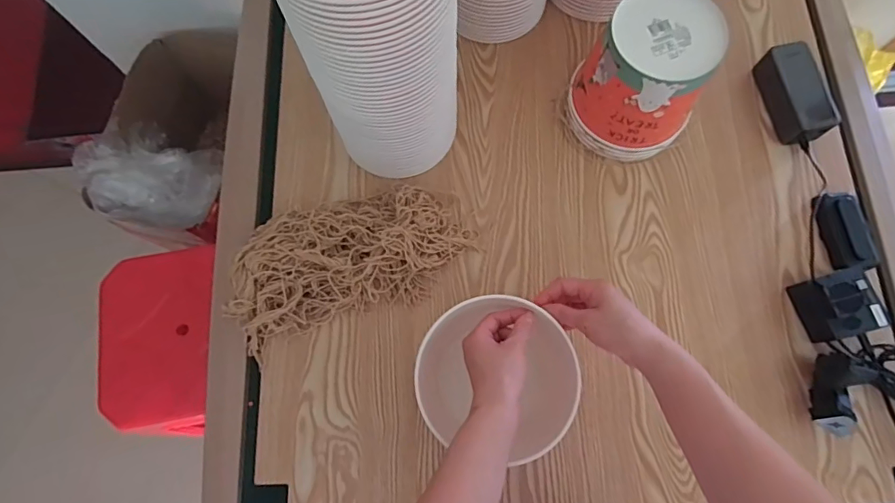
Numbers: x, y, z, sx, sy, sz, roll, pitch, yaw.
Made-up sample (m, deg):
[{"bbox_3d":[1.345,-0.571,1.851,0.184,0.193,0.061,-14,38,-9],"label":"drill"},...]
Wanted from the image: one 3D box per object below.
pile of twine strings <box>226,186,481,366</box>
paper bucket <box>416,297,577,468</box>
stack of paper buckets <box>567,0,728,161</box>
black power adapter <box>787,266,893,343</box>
[{"bbox_3d":[-0.128,0.005,0.630,0.310,0.073,0.152,-24,76,-4],"label":"pile of twine strings"},{"bbox_3d":[0.054,0.137,0.555,0.170,0.123,0.152,10,76,5],"label":"paper bucket"},{"bbox_3d":[0.249,-0.216,0.626,0.141,0.169,0.136,35,79,10],"label":"stack of paper buckets"},{"bbox_3d":[0.484,0.066,0.609,0.067,0.058,0.075,-15,75,-2],"label":"black power adapter"}]

